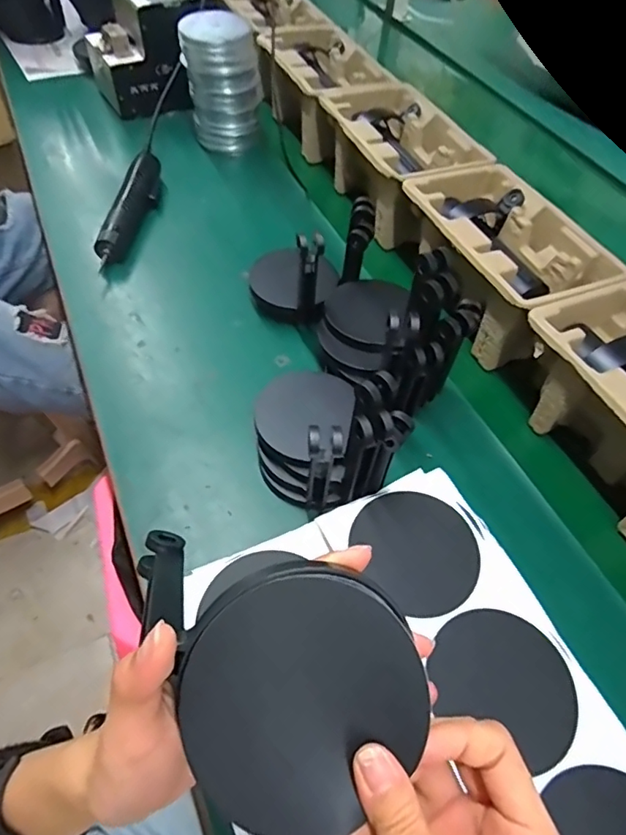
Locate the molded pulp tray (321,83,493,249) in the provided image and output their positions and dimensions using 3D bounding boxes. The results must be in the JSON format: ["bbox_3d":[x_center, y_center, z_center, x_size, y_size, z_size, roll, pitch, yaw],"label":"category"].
[{"bbox_3d":[0.114,-0.345,0.697,0.151,0.098,0.221,-24,62,-18],"label":"molded pulp tray"}]

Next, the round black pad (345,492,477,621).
[{"bbox_3d":[0.078,0.096,0.384,0.085,0.005,0.092,2,57,-3],"label":"round black pad"}]

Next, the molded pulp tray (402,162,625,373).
[{"bbox_3d":[0.212,-0.179,0.586,0.145,0.096,0.221,-19,61,-16],"label":"molded pulp tray"}]

